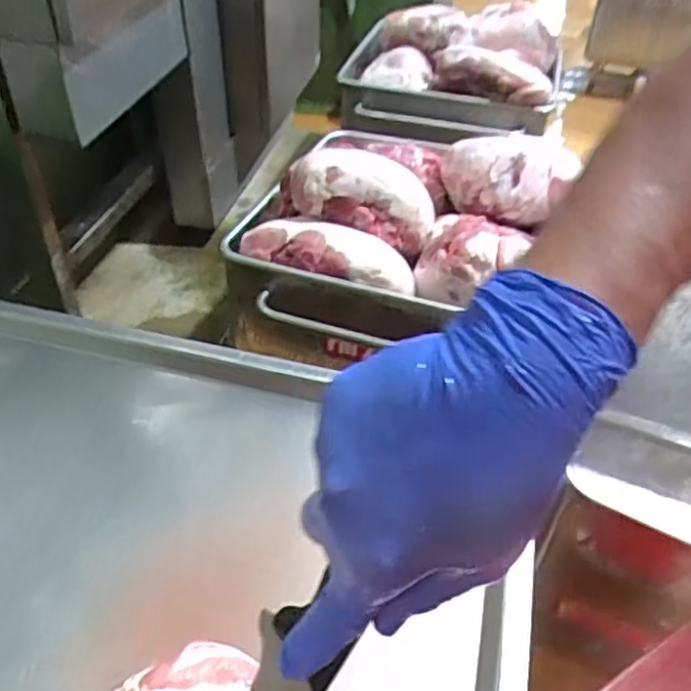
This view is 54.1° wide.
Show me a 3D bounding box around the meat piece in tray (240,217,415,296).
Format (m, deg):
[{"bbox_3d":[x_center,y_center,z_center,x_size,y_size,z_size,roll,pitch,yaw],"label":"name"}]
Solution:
[{"bbox_3d":[-0.030,-0.166,1.236,0.325,0.079,0.115,11,43,11],"label":"meat piece in tray"}]

